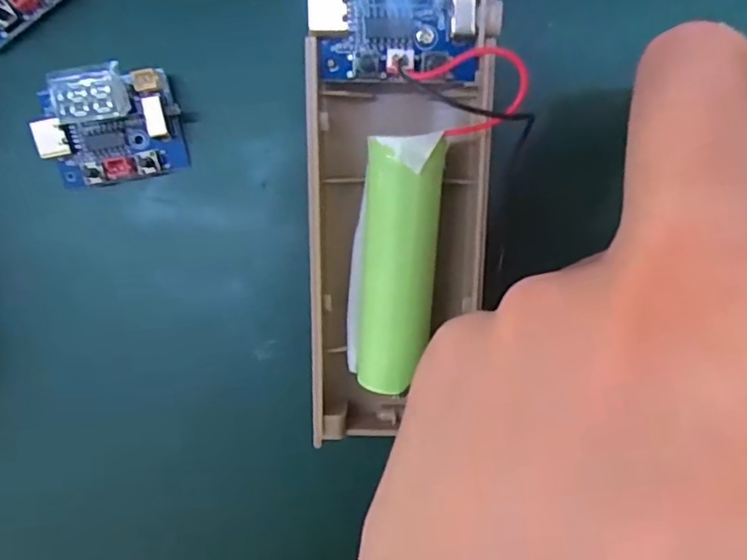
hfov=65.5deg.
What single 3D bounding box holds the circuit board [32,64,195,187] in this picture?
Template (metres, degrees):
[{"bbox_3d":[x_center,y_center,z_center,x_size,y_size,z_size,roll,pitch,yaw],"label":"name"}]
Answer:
[{"bbox_3d":[-0.058,-0.034,0.129,0.030,0.012,0.023,-12,94,2],"label":"circuit board"}]

